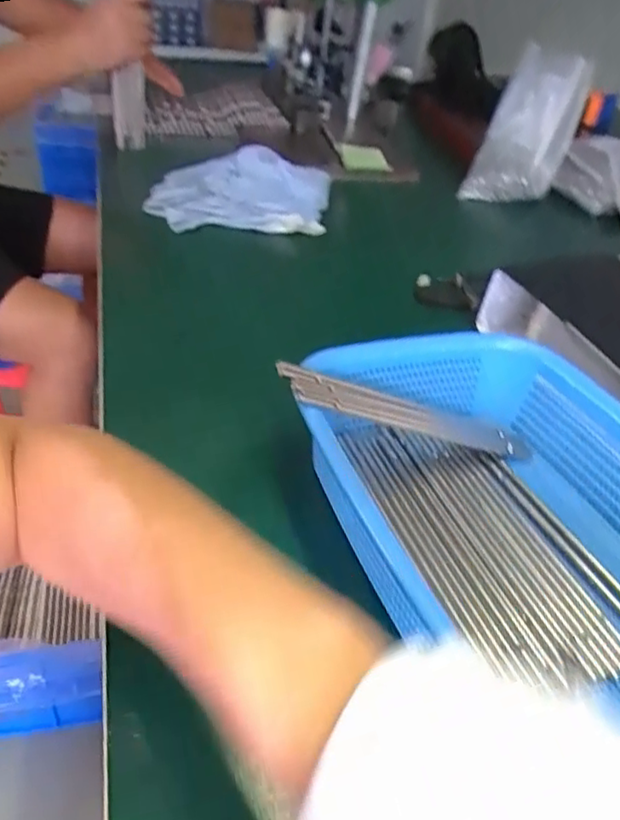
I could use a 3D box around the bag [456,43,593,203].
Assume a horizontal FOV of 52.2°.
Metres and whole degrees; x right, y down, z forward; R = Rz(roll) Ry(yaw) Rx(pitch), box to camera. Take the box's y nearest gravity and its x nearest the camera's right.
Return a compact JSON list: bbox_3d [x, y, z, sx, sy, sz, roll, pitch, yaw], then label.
[{"bbox_3d":[0.314,-0.403,0.926,0.123,0.232,0.069,30,12,24],"label":"bag"}]

